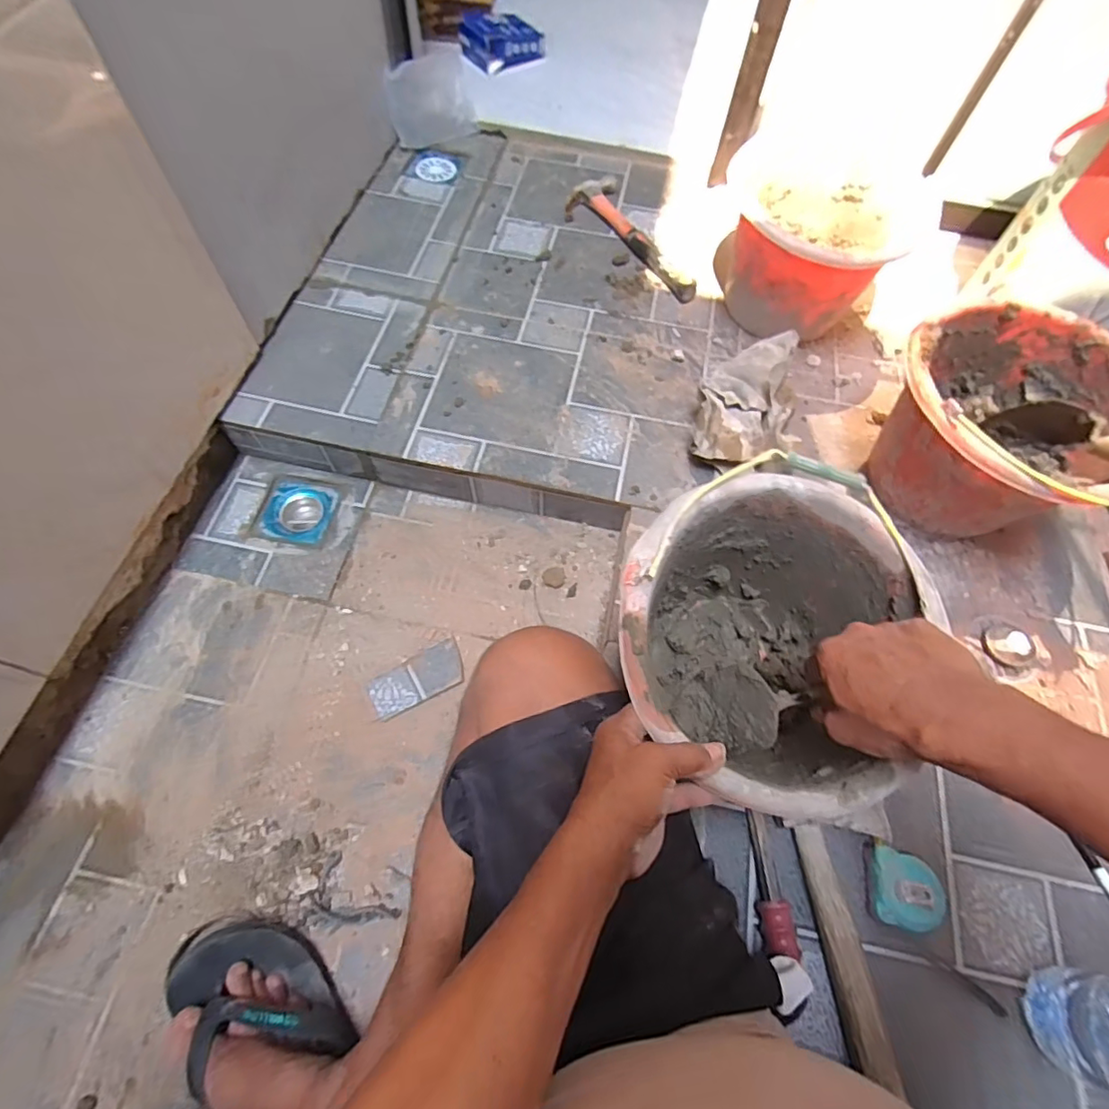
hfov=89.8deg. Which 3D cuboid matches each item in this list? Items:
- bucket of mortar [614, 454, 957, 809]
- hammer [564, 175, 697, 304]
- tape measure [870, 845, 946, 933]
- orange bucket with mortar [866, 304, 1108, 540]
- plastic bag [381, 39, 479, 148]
[{"bbox_3d":[0.193,0.085,0.556,0.256,0.199,0.297,30,67,12],"label":"bucket of mortar"},{"bbox_3d":[0.122,-0.551,0.979,0.117,0.026,0.322,-21,67,-11],"label":"hammer"},{"bbox_3d":[0.343,0.328,0.547,0.065,0.042,0.068,12,64,1],"label":"tape measure"},{"bbox_3d":[0.540,-0.144,0.687,0.280,0.209,0.270,1,64,-1],"label":"orange bucket with mortar"},{"bbox_3d":[-0.243,-0.898,1.091,0.170,0.111,0.116,-14,66,-8],"label":"plastic bag"}]

